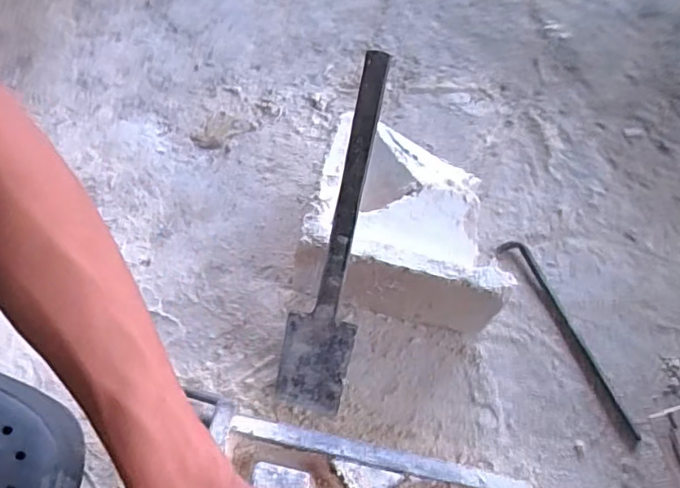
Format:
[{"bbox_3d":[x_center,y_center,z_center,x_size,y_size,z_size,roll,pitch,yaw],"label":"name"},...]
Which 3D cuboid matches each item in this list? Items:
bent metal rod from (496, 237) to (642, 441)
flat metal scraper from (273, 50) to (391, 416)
[{"bbox_3d":[0.242,0.092,0.566,0.031,0.014,0.229,-22,64,-13],"label":"bent metal rod"},{"bbox_3d":[0.000,0.003,0.468,0.061,0.012,0.318,15,105,7],"label":"flat metal scraper"}]

